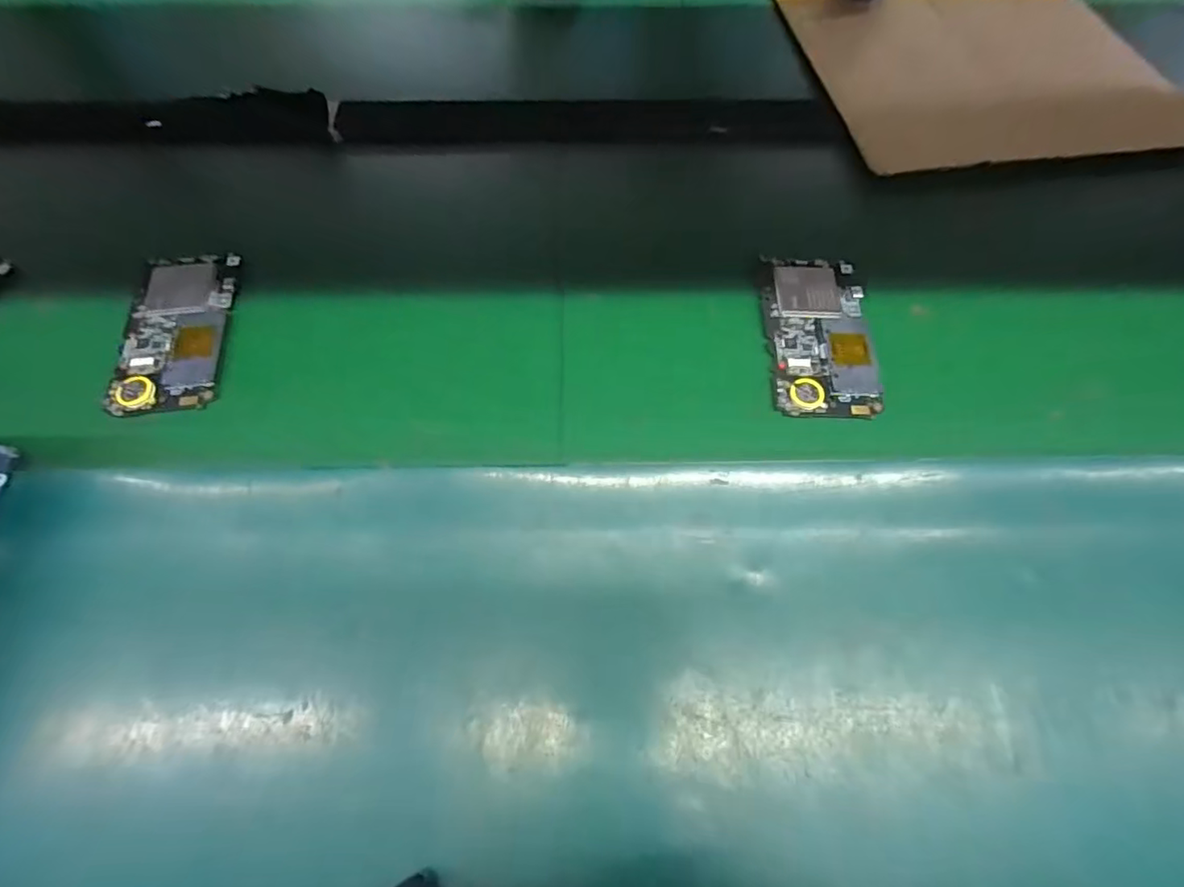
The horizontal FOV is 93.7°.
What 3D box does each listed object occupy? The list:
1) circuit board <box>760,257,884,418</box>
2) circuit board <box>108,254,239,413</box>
[{"bbox_3d":[0.149,-0.074,0.365,0.066,0.007,0.121,2,65,0],"label":"circuit board"},{"bbox_3d":[-0.268,-0.078,0.357,0.059,0.009,0.122,-5,65,-3],"label":"circuit board"}]

